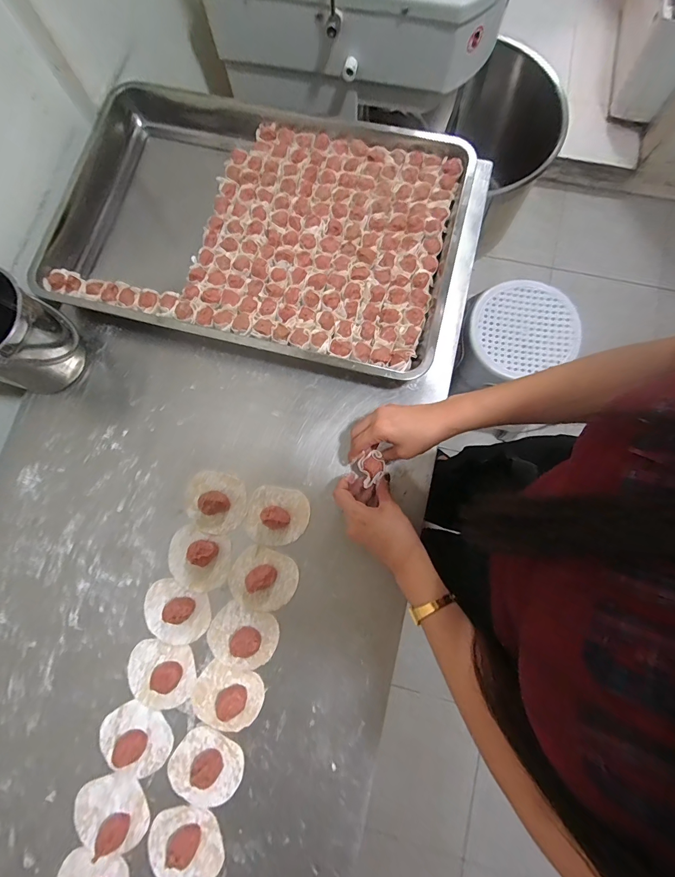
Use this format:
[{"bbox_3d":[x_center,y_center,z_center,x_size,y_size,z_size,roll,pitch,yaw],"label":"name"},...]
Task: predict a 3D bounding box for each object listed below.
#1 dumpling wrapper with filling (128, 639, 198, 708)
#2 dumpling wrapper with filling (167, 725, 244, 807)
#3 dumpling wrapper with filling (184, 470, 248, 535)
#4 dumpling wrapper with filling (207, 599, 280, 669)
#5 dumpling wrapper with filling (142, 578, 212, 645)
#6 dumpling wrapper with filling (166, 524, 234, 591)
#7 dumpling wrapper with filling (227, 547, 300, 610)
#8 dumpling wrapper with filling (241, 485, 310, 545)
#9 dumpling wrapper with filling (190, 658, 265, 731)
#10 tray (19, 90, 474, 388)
[{"bbox_3d":[-0.225,0.297,0.459,0.087,0.016,0.073,9,78,3],"label":"dumpling wrapper with filling"},{"bbox_3d":[-0.159,0.397,0.437,0.083,0.016,0.076,0,77,1],"label":"dumpling wrapper with filling"},{"bbox_3d":[-0.168,0.083,0.493,0.088,0.027,0.078,25,79,6],"label":"dumpling wrapper with filling"},{"bbox_3d":[-0.121,0.251,0.460,0.087,0.023,0.072,19,78,5],"label":"dumpling wrapper with filling"},{"bbox_3d":[-0.211,0.226,0.470,0.088,0.020,0.069,22,79,6],"label":"dumpling wrapper with filling"},{"bbox_3d":[-0.186,0.158,0.481,0.088,0.023,0.074,19,78,5],"label":"dumpling wrapper with filling"},{"bbox_3d":[-0.098,0.182,0.472,0.086,0.024,0.074,16,78,5],"label":"dumpling wrapper with filling"},{"bbox_3d":[-0.083,0.102,0.485,0.085,0.028,0.074,7,78,2],"label":"dumpling wrapper with filling"},{"bbox_3d":[-0.138,0.321,0.450,0.087,0.023,0.070,14,78,4],"label":"dumpling wrapper with filling"},{"bbox_3d":[-0.126,-0.319,0.560,0.595,0.064,0.387,14,78,4],"label":"tray"}]

